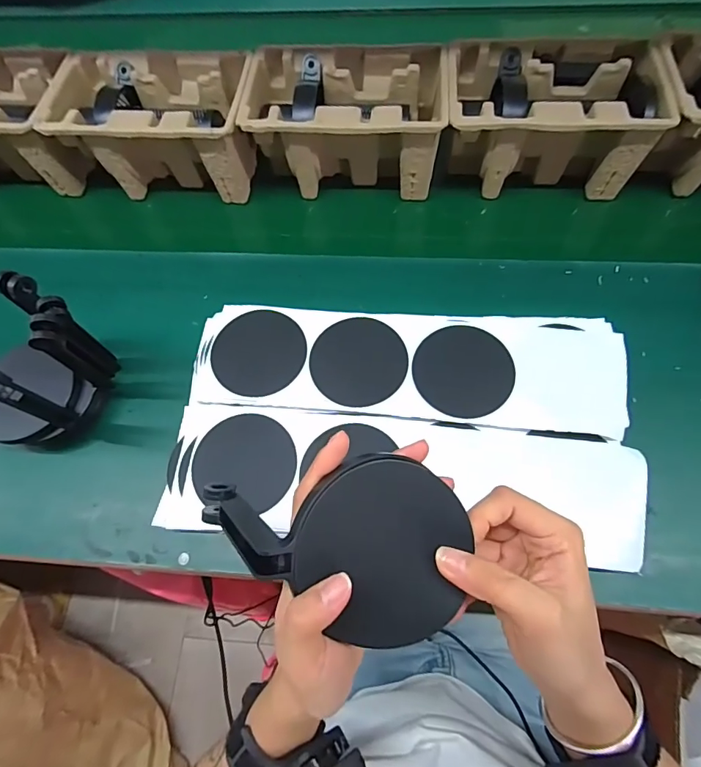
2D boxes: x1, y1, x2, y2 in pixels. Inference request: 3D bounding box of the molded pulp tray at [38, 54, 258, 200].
[{"bbox_3d":[-0.233,-0.315,0.544,0.233,0.098,0.142,3,64,3],"label":"molded pulp tray"}]

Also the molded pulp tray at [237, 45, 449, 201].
[{"bbox_3d":[-0.005,-0.313,0.529,0.229,0.095,0.140,3,64,3],"label":"molded pulp tray"}]

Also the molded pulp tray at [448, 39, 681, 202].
[{"bbox_3d":[0.222,-0.306,0.518,0.222,0.108,0.142,3,64,3],"label":"molded pulp tray"}]

